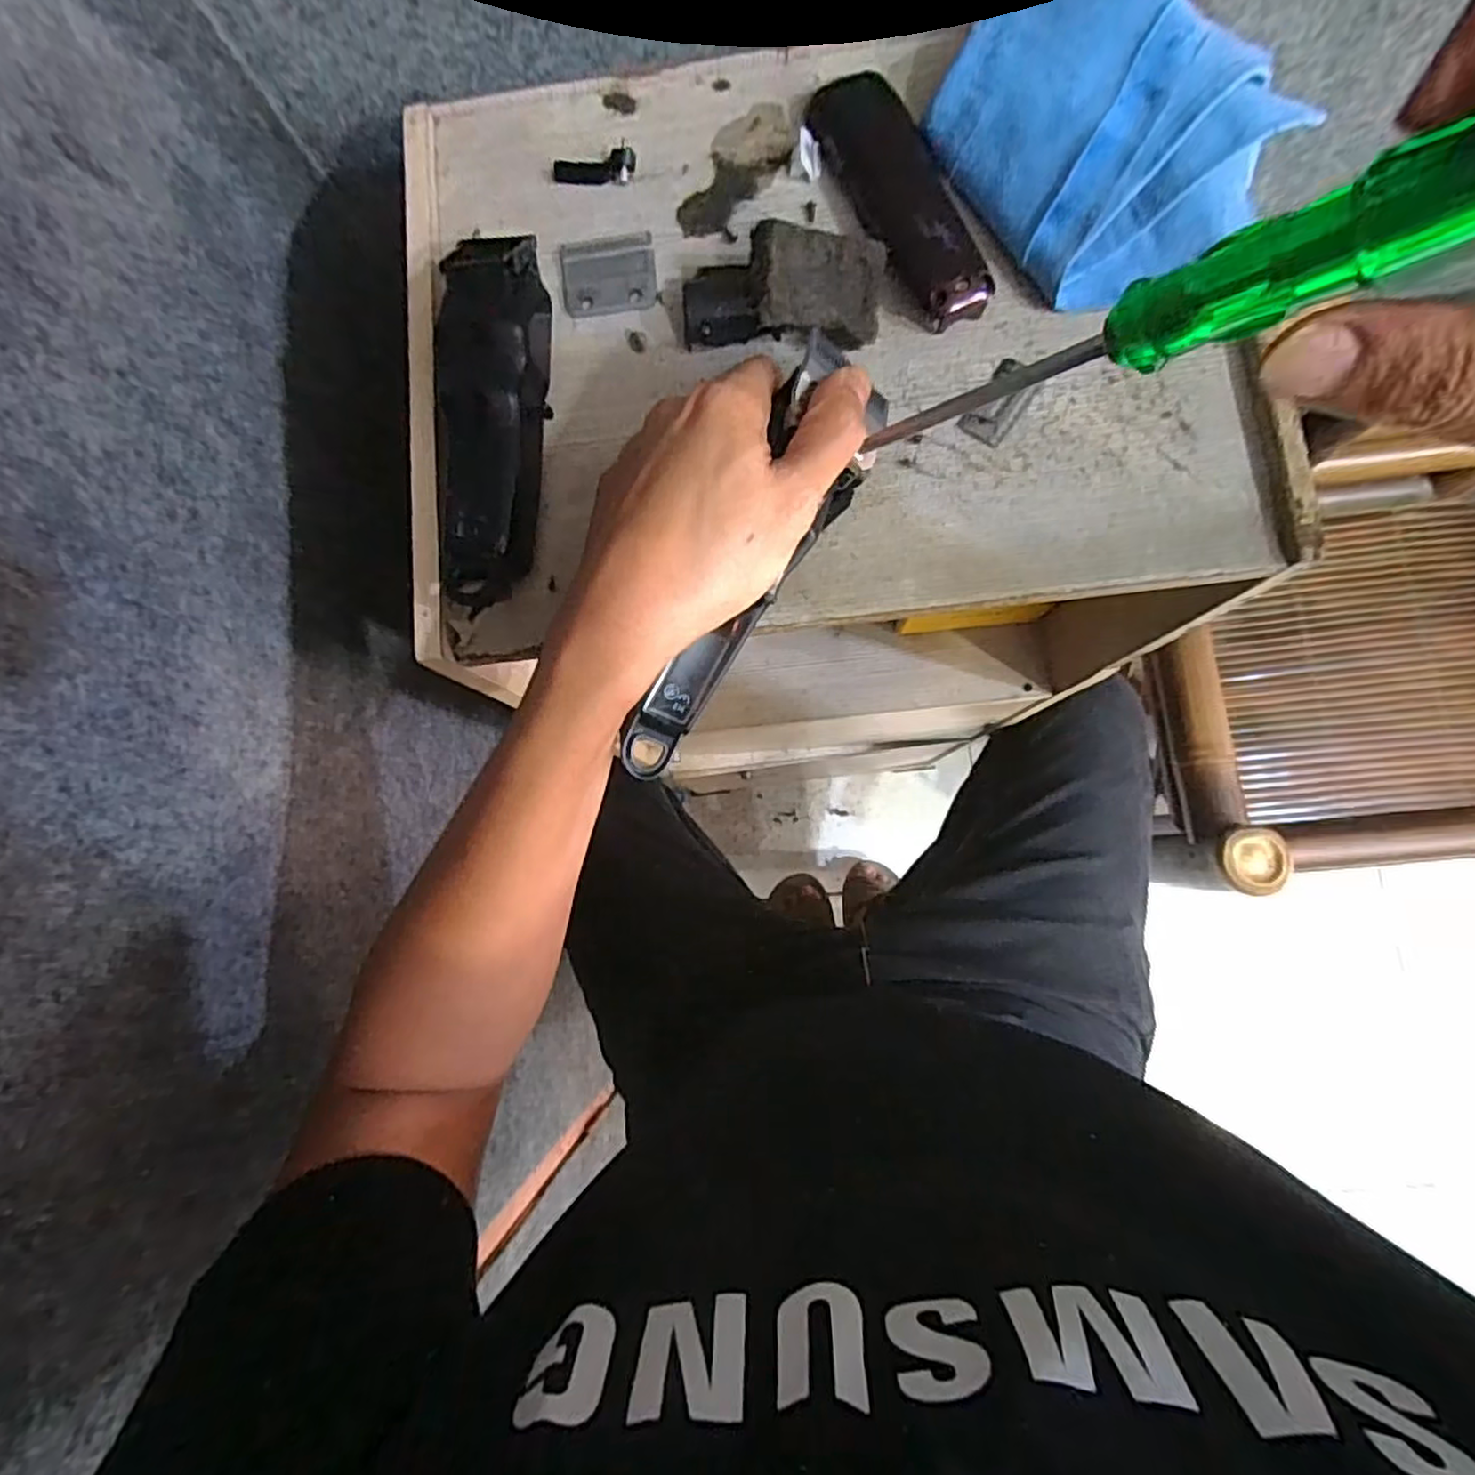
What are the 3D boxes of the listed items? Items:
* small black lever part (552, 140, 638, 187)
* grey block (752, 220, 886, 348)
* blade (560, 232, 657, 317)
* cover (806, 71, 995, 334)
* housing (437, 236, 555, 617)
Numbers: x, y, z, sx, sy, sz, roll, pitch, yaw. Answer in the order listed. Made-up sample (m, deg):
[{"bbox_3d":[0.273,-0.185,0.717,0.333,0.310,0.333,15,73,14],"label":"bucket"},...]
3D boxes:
[{"bbox_3d":[-0.071,-0.284,0.349,0.040,0.012,0.011,3,81,4],"label":"small black lever part"},{"bbox_3d":[0.036,-0.204,0.320,0.060,0.015,0.044,5,97,-13],"label":"grey block"},{"bbox_3d":[-0.064,-0.231,0.348,0.047,0.004,0.041,-2,80,3],"label":"blade"},{"bbox_3d":[0.074,-0.260,0.332,0.044,0.020,0.141,-24,80,-1],"label":"cover"},{"bbox_3d":[-0.113,-0.146,0.319,0.048,0.039,0.157,0,81,3],"label":"housing"}]

